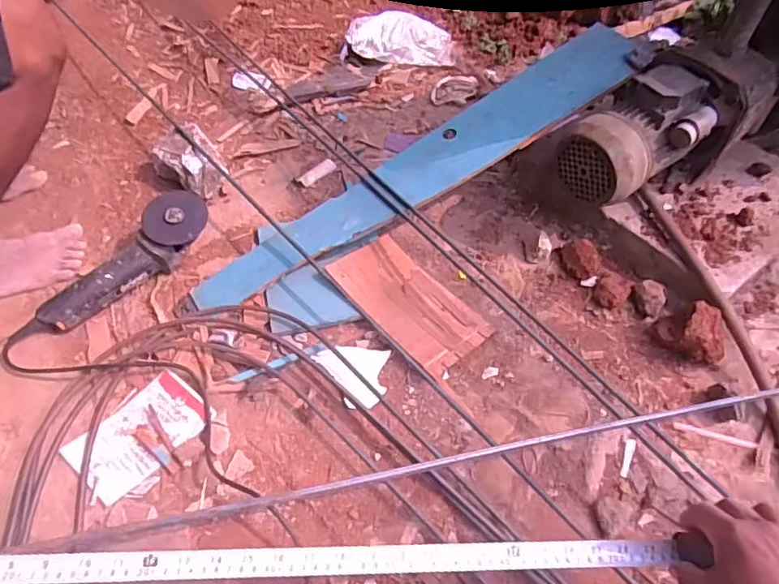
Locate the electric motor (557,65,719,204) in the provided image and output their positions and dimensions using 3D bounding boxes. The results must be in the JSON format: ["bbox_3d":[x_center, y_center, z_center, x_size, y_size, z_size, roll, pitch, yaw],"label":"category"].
[{"bbox_3d":[0.383,-0.240,0.849,0.189,0.162,0.142,-28,59,-19],"label":"electric motor"}]

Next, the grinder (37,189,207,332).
[{"bbox_3d":[-0.410,-0.044,0.868,0.284,0.079,0.087,-44,67,-11],"label":"grinder"}]

